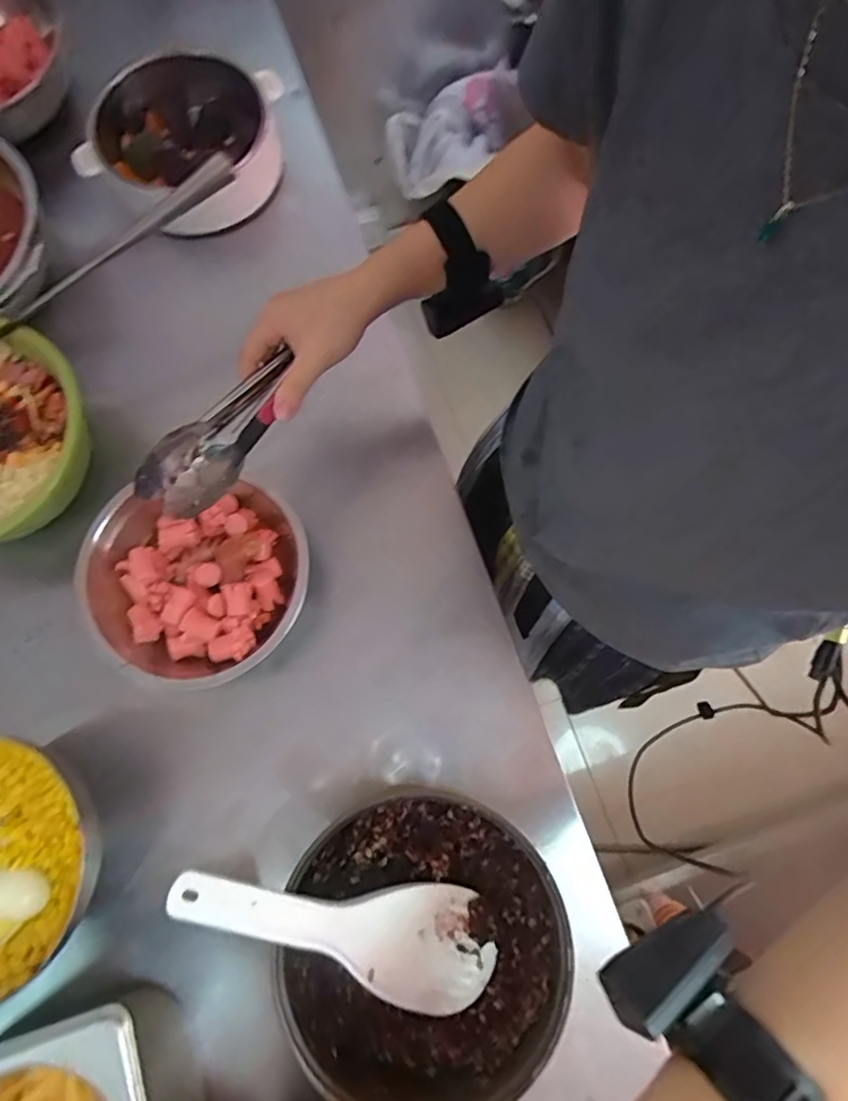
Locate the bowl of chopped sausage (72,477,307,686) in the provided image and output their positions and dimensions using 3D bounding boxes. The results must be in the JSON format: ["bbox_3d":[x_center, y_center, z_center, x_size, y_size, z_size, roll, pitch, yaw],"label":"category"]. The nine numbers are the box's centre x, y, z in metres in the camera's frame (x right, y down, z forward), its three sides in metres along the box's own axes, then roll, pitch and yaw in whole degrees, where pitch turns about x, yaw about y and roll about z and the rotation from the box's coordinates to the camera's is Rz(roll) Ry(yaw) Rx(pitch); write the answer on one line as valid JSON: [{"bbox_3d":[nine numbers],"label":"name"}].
[{"bbox_3d":[-0.211,0.030,0.546,0.190,0.062,0.189,0,76,1],"label":"bowl of chopped sausage"}]

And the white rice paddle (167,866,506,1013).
[{"bbox_3d":[-0.056,0.271,0.415,0.245,0.013,0.085,27,76,-19],"label":"white rice paddle"}]

